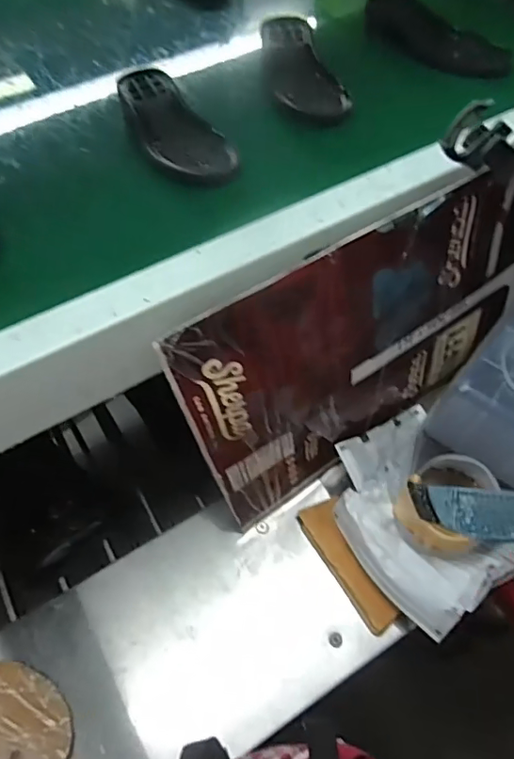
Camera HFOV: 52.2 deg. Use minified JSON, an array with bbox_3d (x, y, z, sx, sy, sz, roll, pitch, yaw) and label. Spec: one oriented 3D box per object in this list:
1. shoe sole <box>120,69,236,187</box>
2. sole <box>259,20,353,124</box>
[{"bbox_3d":[-0.086,-0.256,0.531,0.070,0.029,0.191,-22,58,-13],"label":"shoe sole"},{"bbox_3d":[0.047,-0.350,0.590,0.072,0.025,0.190,-9,56,-5],"label":"sole"}]

